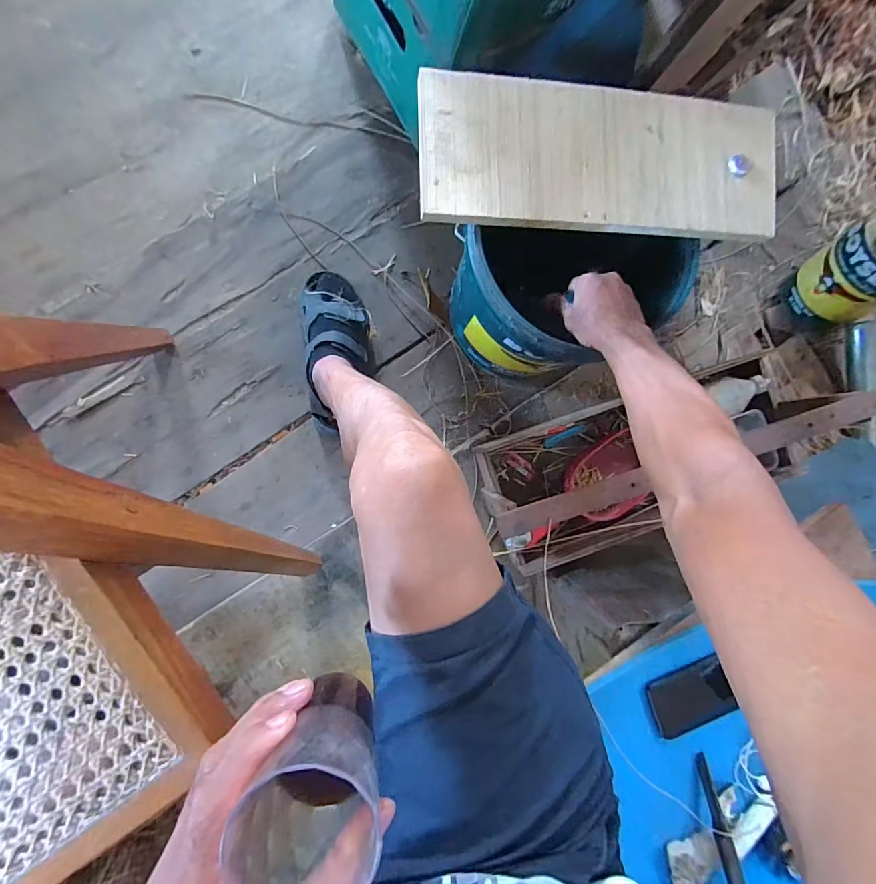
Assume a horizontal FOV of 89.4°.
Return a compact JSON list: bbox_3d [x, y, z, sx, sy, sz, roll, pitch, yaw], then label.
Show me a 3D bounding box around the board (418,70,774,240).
[{"bbox_3d":[0.211,-0.355,0.552,0.460,0.023,0.179,-1,87,-7],"label":"board"}]

